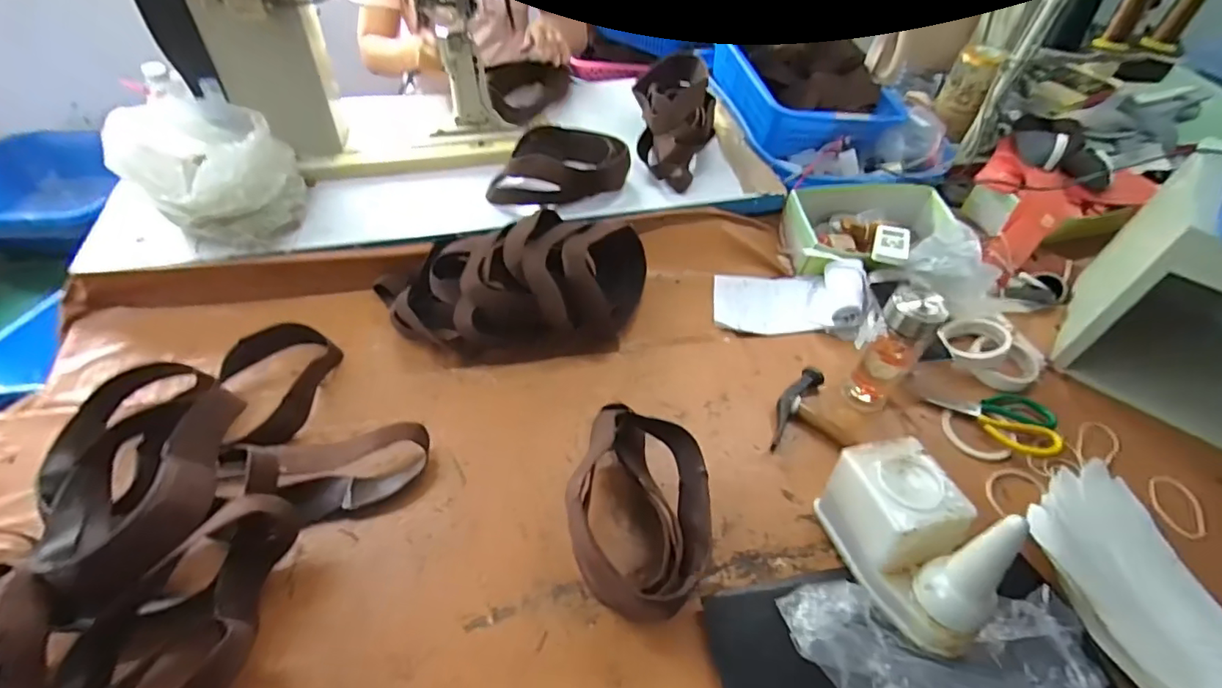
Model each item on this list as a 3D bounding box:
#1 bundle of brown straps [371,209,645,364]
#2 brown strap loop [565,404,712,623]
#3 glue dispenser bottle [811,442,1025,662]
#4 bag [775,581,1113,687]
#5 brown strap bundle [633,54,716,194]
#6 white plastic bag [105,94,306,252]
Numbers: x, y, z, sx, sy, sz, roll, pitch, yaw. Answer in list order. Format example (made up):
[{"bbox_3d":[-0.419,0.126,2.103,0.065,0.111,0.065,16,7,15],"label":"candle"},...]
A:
[{"bbox_3d":[-0.150,-0.098,0.868,0.439,0.162,0.213,-7,51,-10],"label":"bundle of brown straps"},{"bbox_3d":[0.037,0.191,0.648,0.165,0.120,0.250,10,50,5],"label":"brown strap loop"},{"bbox_3d":[0.337,0.209,0.603,0.096,0.185,0.210,-11,52,-12],"label":"glue dispenser bottle"},{"bbox_3d":[0.349,0.318,0.586,0.319,0.058,0.167,17,51,10],"label":"bag"},{"bbox_3d":[0.126,-0.451,1.072,0.149,0.084,0.315,4,68,0],"label":"brown strap bundle"},{"bbox_3d":[-0.644,-0.289,0.888,0.221,0.163,0.255,-32,59,-26],"label":"white plastic bag"}]

